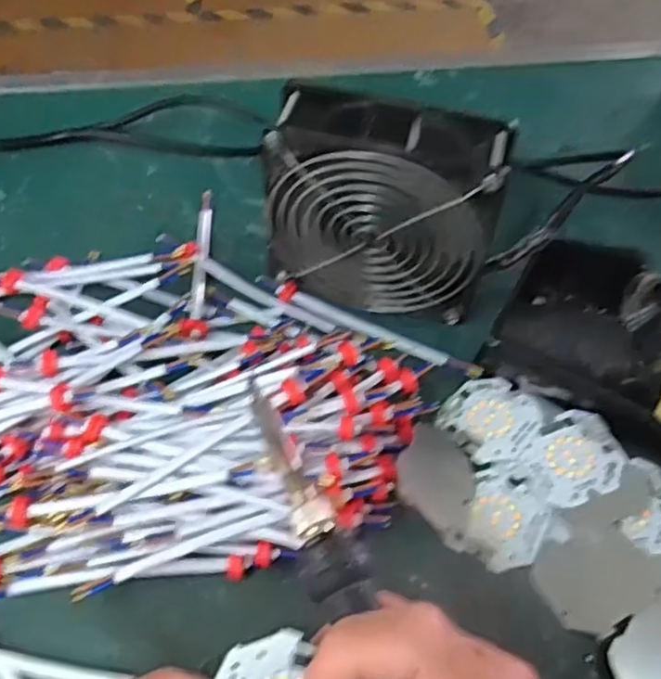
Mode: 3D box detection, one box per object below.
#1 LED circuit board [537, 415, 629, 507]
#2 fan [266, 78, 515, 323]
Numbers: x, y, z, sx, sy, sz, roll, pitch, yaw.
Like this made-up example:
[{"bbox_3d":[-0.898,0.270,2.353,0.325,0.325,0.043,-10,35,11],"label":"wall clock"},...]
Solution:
[{"bbox_3d":[0.124,0.060,0.345,0.041,0.009,0.042,-17,58,-13],"label":"LED circuit board"},{"bbox_3d":[0.028,-0.066,0.370,0.117,0.116,0.051,15,56,9],"label":"fan"}]

